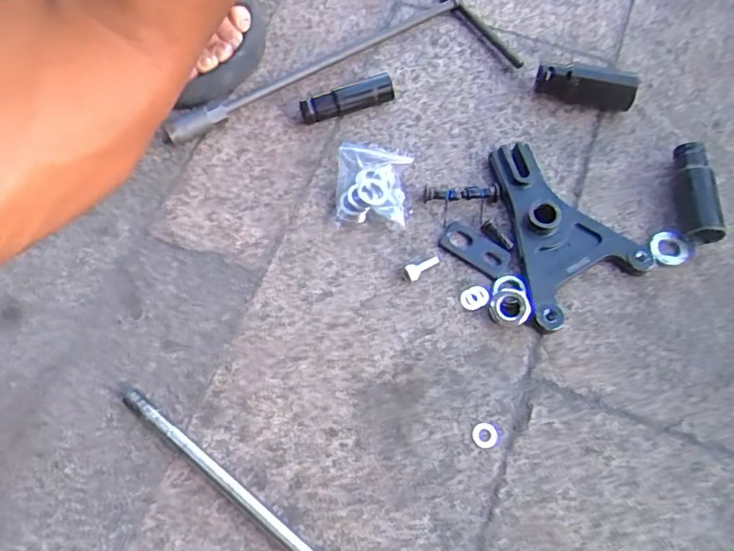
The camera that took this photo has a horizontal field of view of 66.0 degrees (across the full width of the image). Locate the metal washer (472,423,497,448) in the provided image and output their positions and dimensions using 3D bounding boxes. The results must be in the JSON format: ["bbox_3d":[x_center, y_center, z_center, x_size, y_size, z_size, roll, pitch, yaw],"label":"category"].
[{"bbox_3d":[0.077,0.105,0.371,0.016,0.004,0.016,-24,64,4],"label":"metal washer"}]

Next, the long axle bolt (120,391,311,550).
[{"bbox_3d":[-0.054,0.155,0.345,0.266,0.016,0.016,37,72,14],"label":"long axle bolt"}]

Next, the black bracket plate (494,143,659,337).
[{"bbox_3d":[0.129,-0.040,0.426,0.095,0.024,0.141,-29,70,-12],"label":"black bracket plate"}]

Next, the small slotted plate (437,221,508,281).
[{"bbox_3d":[0.083,-0.020,0.431,0.057,0.004,0.029,35,66,20],"label":"small slotted plate"}]

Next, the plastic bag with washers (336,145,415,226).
[{"bbox_3d":[0.003,-0.075,0.445,0.054,0.018,0.074,2,67,0],"label":"plastic bag with washers"}]

